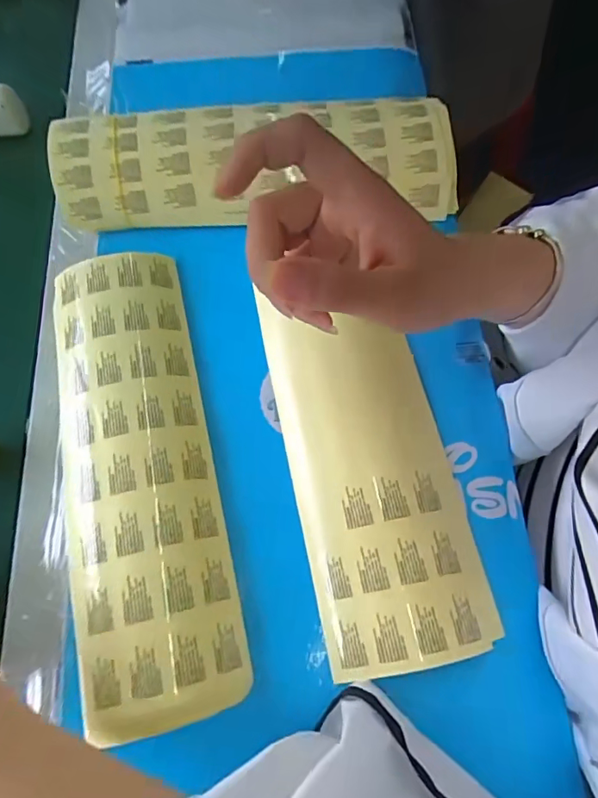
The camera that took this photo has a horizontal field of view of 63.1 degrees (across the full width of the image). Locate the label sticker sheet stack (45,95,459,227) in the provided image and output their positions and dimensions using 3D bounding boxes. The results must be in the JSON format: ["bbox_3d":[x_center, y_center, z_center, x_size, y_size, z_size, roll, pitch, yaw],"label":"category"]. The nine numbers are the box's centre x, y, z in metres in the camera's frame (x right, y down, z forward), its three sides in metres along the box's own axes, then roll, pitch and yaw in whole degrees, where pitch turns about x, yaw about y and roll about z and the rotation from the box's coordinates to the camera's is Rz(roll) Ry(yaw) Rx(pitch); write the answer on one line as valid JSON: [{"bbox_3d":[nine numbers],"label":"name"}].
[{"bbox_3d":[-0.034,-0.188,0.383,0.310,0.026,0.097,-5,90,0],"label":"label sticker sheet stack"}]

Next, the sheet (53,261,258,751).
[{"bbox_3d":[-0.106,0.039,0.326,0.091,0.034,0.306,-14,70,-3],"label":"sheet"}]

